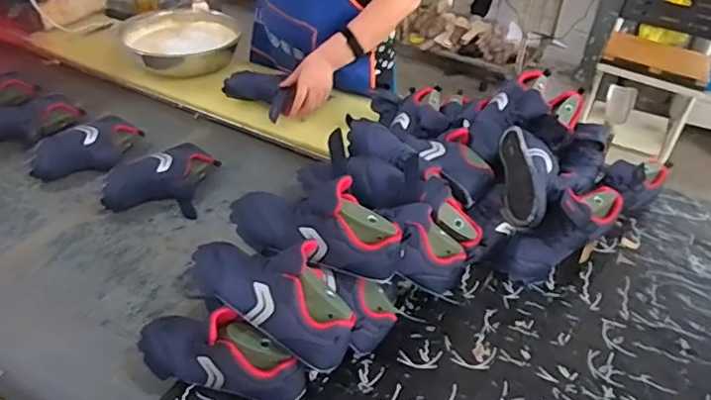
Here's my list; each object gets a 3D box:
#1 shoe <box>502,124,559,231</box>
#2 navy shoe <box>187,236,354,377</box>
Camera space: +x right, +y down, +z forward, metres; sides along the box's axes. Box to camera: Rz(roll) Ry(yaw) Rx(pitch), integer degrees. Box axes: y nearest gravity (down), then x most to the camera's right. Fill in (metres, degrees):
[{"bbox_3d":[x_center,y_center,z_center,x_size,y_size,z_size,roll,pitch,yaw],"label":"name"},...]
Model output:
[{"bbox_3d":[0.299,-0.043,0.973,0.091,0.074,0.229,8,38,6],"label":"shoe"},{"bbox_3d":[-0.110,0.117,0.733,0.238,0.099,0.095,18,40,18],"label":"navy shoe"}]

